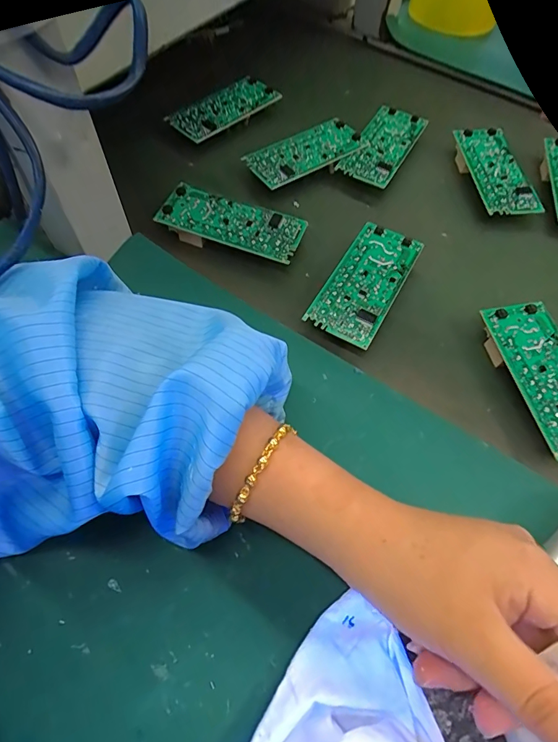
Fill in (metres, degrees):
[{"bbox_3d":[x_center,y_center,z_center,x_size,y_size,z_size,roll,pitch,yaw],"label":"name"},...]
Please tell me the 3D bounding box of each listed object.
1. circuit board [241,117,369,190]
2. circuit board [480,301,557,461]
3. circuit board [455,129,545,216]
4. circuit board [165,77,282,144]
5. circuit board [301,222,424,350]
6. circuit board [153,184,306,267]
[{"bbox_3d":[0.024,-0.193,0.371,0.106,0.014,0.045,-31,66,-19],"label":"circuit board"},{"bbox_3d":[0.176,0.006,0.276,0.049,0.021,0.106,-8,61,-8],"label":"circuit board"},{"bbox_3d":[0.192,-0.176,0.376,0.047,0.025,0.102,-3,60,-5],"label":"circuit board"},{"bbox_3d":[-0.052,-0.248,0.393,0.042,0.009,0.105,43,70,14],"label":"circuit board"},{"bbox_3d":[0.063,-0.063,0.305,0.048,0.019,0.104,28,62,12],"label":"circuit board"},{"bbox_3d":[-0.036,-0.112,0.324,0.105,0.024,0.045,18,61,7],"label":"circuit board"}]

